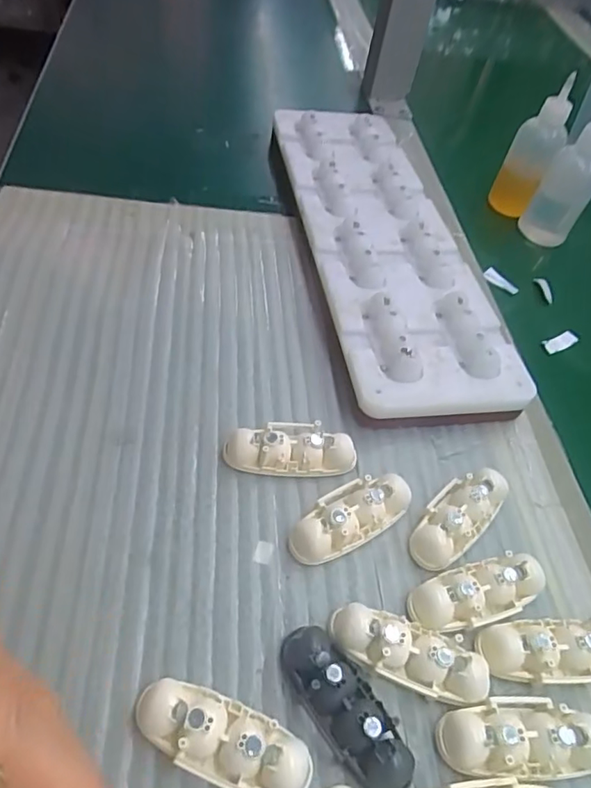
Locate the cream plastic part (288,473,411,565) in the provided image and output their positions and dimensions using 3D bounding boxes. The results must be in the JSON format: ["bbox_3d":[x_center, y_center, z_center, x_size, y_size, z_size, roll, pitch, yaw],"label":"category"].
[{"bbox_3d":[0.025,0.053,0.252,0.061,0.013,0.024,-25,59,-26],"label":"cream plastic part"}]

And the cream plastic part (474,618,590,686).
[{"bbox_3d":[0.104,0.103,0.226,0.063,0.014,0.023,3,51,-7],"label":"cream plastic part"}]

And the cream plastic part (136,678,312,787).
[{"bbox_3d":[-0.025,0.119,0.193,0.061,0.015,0.025,22,51,8],"label":"cream plastic part"}]

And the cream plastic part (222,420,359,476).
[{"bbox_3d":[-0.002,0.024,0.267,0.061,0.014,0.026,6,51,-5],"label":"cream plastic part"}]

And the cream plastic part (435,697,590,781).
[{"bbox_3d":[0.083,0.125,0.205,0.061,0.014,0.025,4,51,-6],"label":"cream plastic part"}]

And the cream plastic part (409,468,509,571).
[{"bbox_3d":[0.076,0.055,0.261,0.024,0.012,0.059,41,56,22],"label":"cream plastic part"}]

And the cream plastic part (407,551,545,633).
[{"bbox_3d":[0.078,0.084,0.238,0.060,0.014,0.024,-5,52,-14],"label":"cream plastic part"}]

